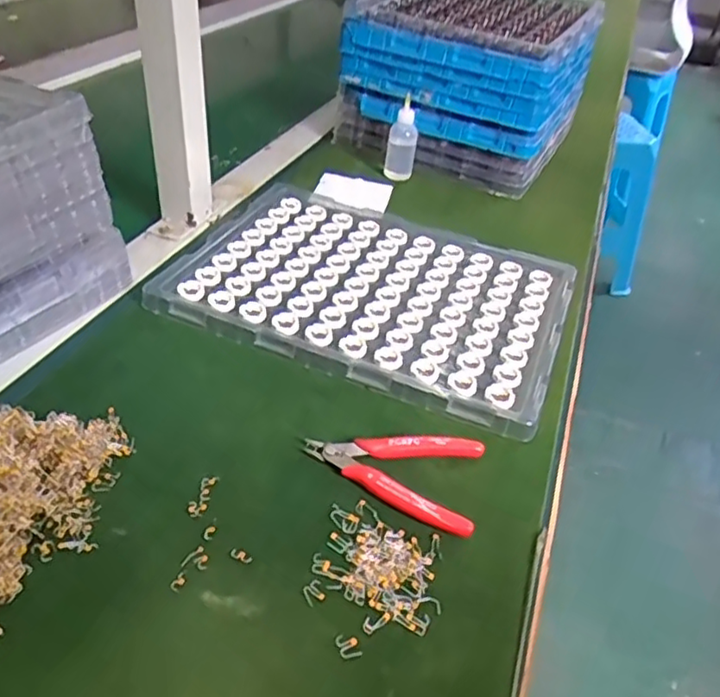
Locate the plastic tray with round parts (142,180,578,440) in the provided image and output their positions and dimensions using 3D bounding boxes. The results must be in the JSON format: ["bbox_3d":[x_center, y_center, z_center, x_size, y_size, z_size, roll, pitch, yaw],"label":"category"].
[{"bbox_3d":[0.014,-0.064,0.611,0.351,0.015,0.258,18,40,14],"label":"plastic tray with round parts"}]

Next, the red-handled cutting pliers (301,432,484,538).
[{"bbox_3d":[0.027,0.079,0.452,0.123,0.014,0.076,19,40,15],"label":"red-handled cutting pliers"}]

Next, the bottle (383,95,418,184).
[{"bbox_3d":[0.053,-0.264,0.806,0.034,0.093,0.032,3,38,-3],"label":"bottle"}]

